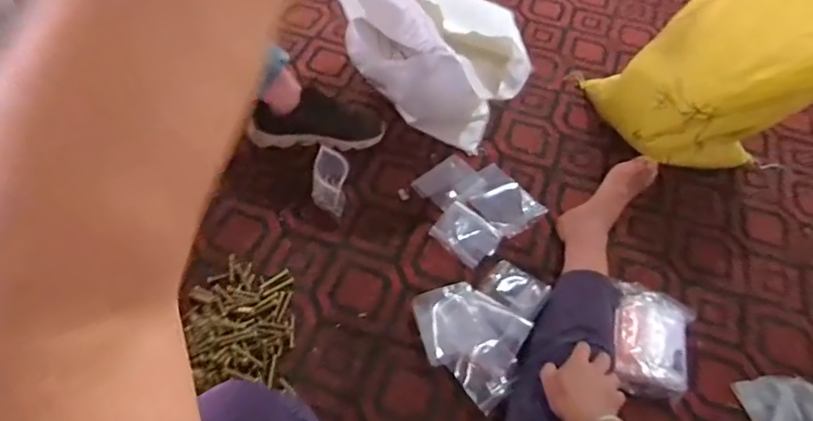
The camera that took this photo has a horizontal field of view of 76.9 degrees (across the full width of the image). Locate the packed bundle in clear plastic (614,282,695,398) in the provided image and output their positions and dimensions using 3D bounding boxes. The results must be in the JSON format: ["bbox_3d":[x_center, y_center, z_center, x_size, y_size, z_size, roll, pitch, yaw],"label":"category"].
[{"bbox_3d":[0.375,0.202,0.794,0.130,0.047,0.166,20,58,9],"label":"packed bundle in clear plastic"}]

